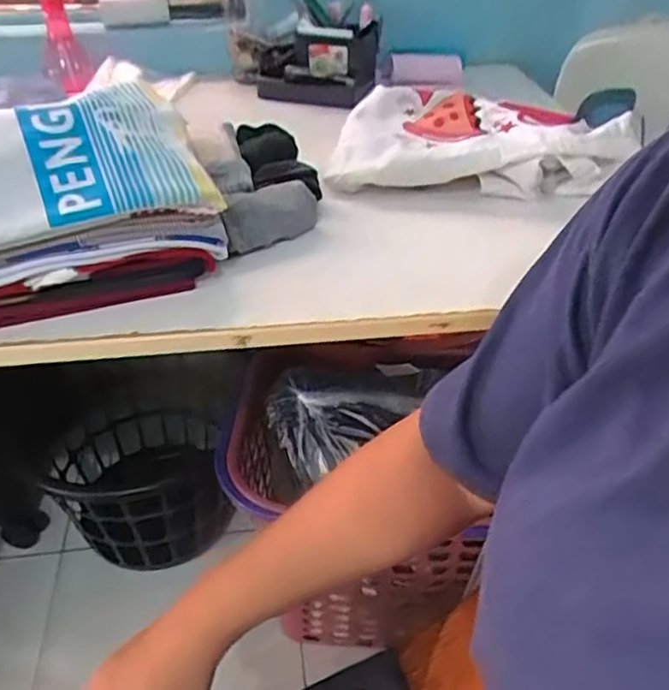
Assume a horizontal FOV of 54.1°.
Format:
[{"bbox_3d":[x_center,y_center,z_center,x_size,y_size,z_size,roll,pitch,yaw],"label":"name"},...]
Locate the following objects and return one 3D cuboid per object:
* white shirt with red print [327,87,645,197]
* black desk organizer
[{"bbox_3d":[0.153,-0.229,0.727,0.305,0.068,0.164,2,38,0],"label":"white shirt with red print"},{"bbox_3d":[-0.025,-0.407,0.942,0.165,0.089,0.134,5,38,4],"label":"black desk organizer"}]

